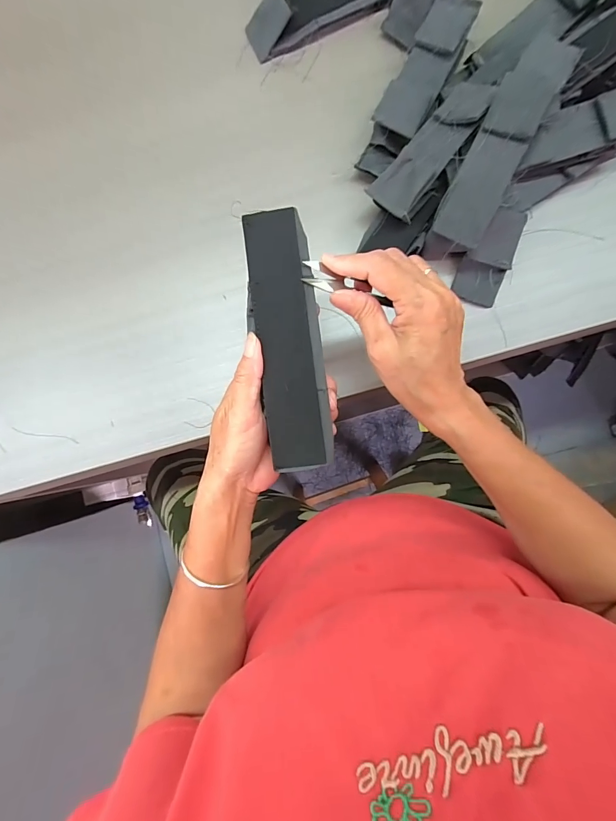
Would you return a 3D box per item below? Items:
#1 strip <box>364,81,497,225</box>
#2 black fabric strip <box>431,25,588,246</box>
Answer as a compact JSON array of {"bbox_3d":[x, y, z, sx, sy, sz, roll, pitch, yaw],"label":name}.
[{"bbox_3d":[0.116,-0.248,0.346,0.049,0.023,0.140,37,91,3],"label":"strip"},{"bbox_3d":[0.179,-0.246,0.332,0.048,0.020,0.196,28,87,4],"label":"black fabric strip"}]

